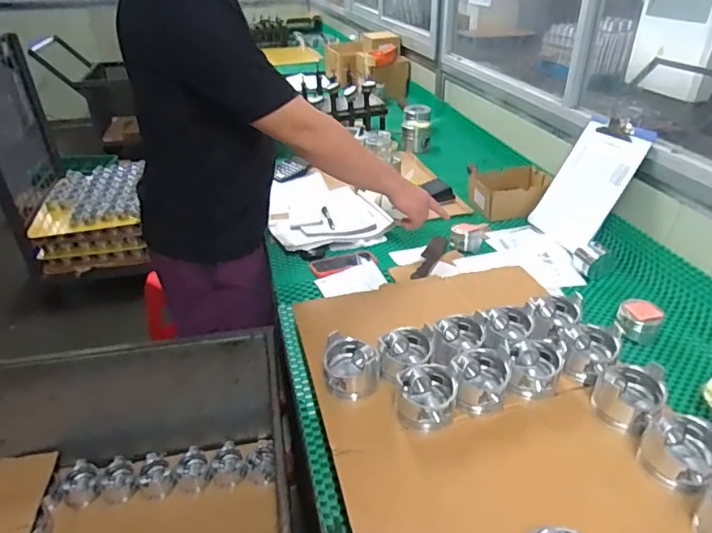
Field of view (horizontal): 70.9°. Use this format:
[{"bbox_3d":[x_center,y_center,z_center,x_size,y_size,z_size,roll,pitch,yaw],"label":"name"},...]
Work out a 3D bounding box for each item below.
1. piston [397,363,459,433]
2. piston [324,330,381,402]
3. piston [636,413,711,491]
[{"bbox_3d":[0.103,0.195,0.742,0.088,0.067,0.091,1,33,3],"label":"piston"},{"bbox_3d":[-0.007,0.159,0.788,0.088,0.068,0.083,0,33,2],"label":"piston"},{"bbox_3d":[0.425,0.240,0.652,0.083,0.078,0.087,-27,41,-34],"label":"piston"}]

